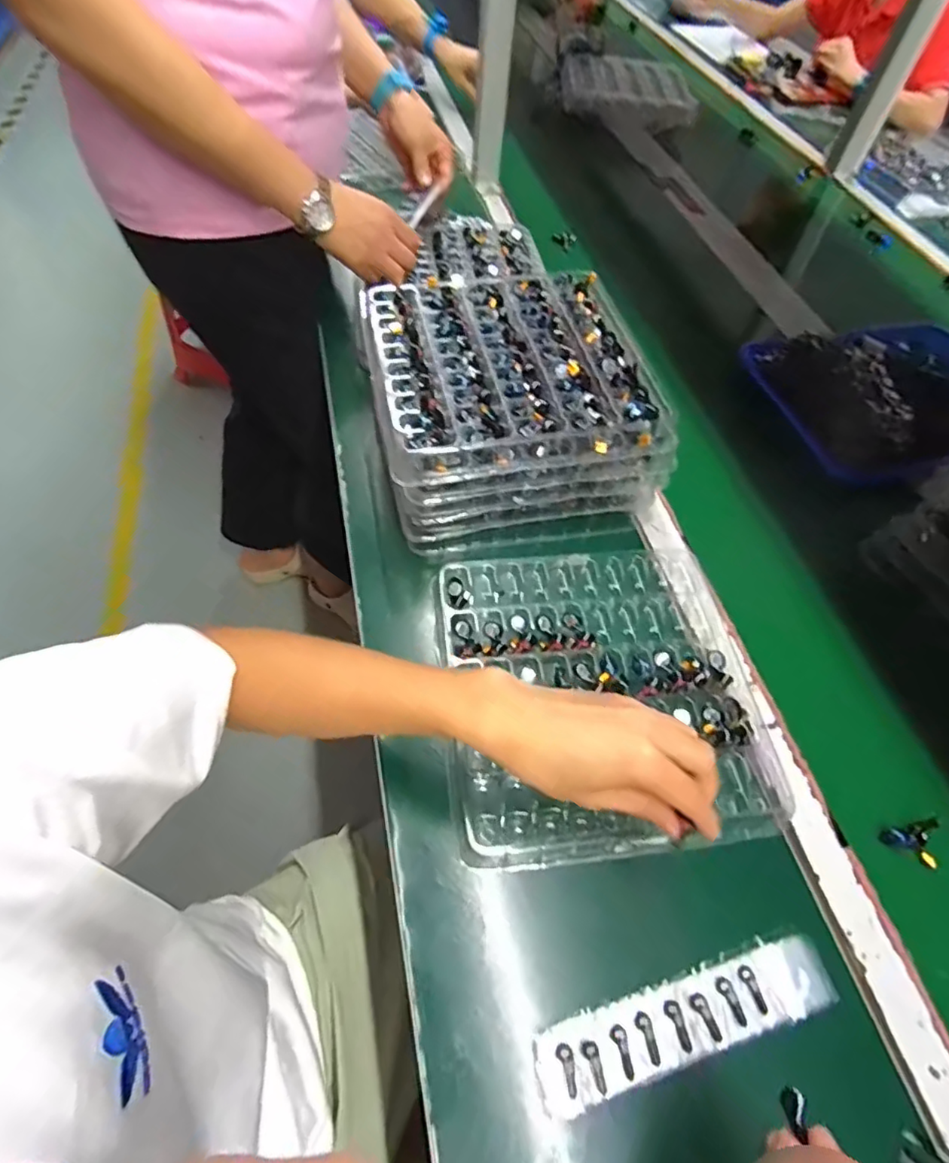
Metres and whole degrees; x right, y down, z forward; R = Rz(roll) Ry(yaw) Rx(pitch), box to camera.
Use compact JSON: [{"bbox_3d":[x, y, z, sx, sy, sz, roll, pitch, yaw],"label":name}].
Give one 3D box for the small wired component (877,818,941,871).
[{"bbox_3d":[0.339,0.197,0.449,0.038,0.014,0.038,2,56,-3],"label":"small wired component"}]

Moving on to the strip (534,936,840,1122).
[{"bbox_3d":[0.139,0.284,0.374,0.203,0.013,0.043,-11,58,-12],"label":"strip"}]

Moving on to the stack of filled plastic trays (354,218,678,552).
[{"bbox_3d":[0.031,-0.186,0.600,0.252,0.121,0.246,-9,58,-11],"label":"stack of filled plastic trays"}]

